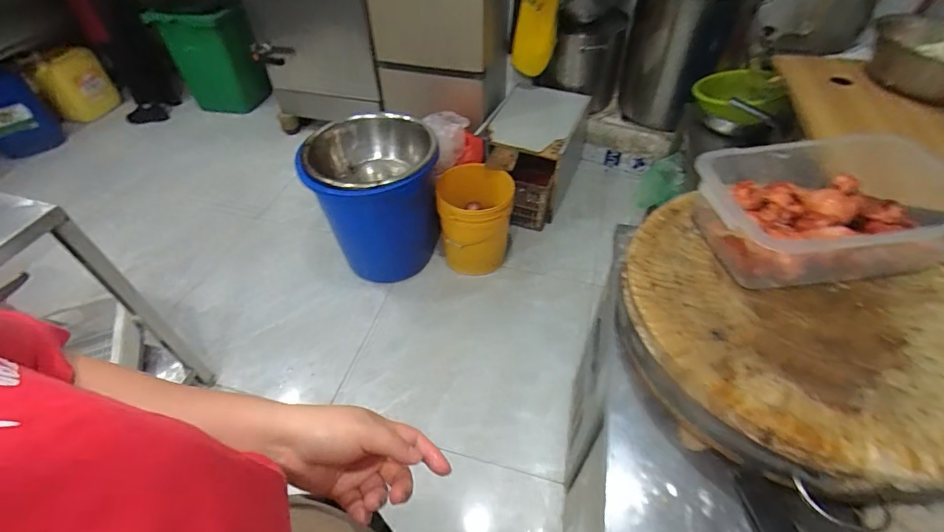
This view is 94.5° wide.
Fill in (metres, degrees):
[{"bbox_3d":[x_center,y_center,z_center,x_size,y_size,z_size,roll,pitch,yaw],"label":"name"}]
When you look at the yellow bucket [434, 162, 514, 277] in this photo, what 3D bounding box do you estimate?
[{"bbox_3d":[0.016,-0.187,1.864,0.297,0.402,0.287,0,47,0],"label":"yellow bucket"}]

